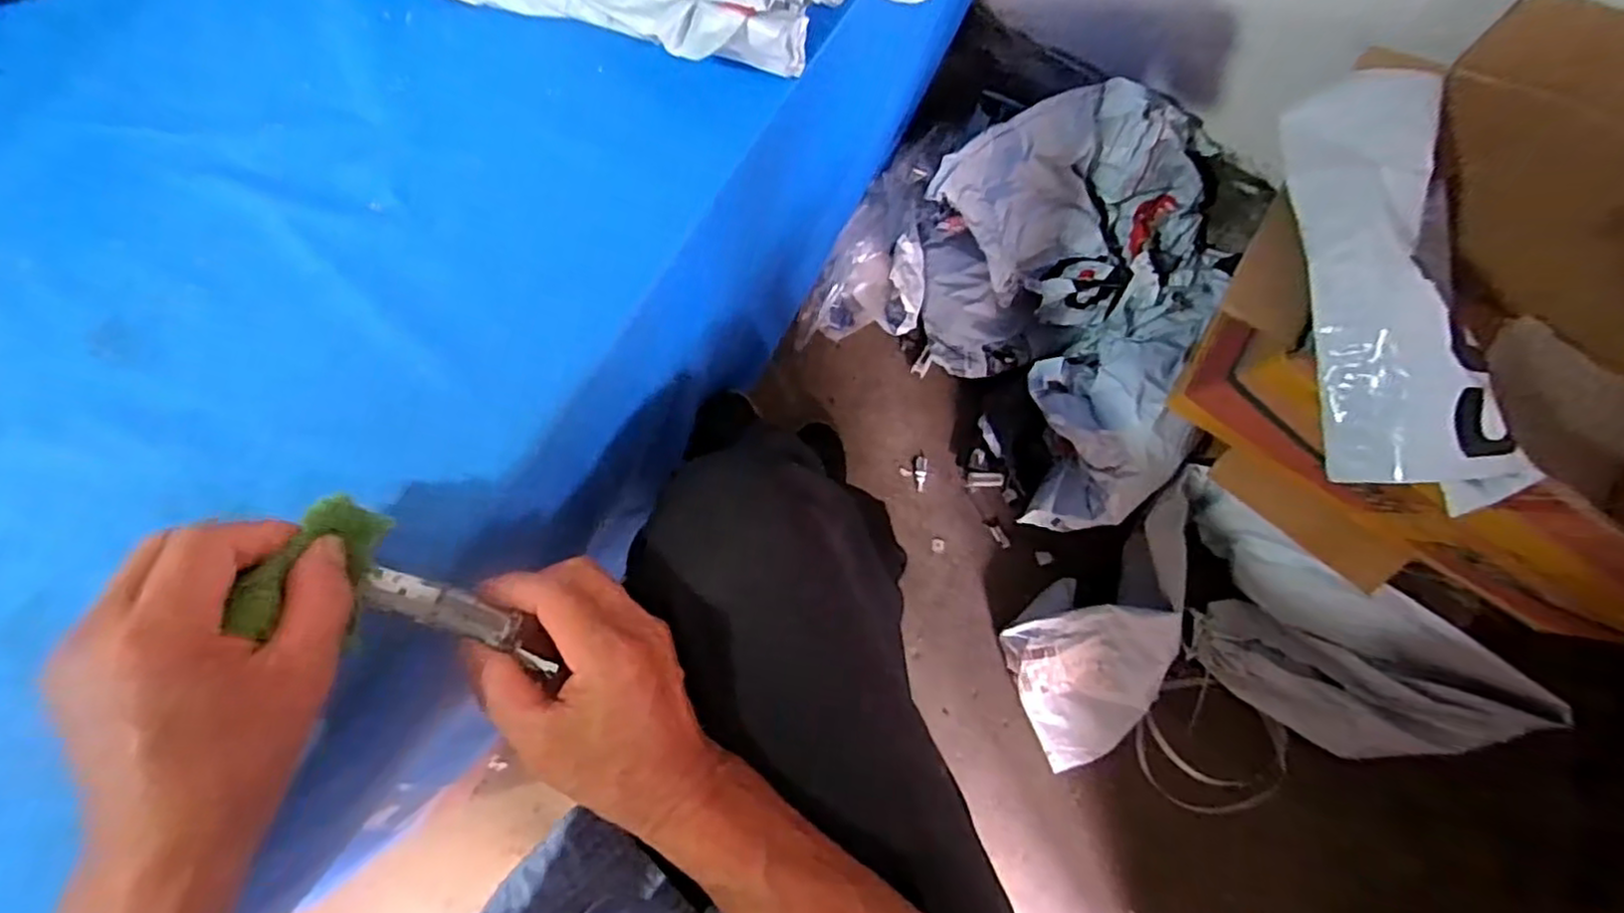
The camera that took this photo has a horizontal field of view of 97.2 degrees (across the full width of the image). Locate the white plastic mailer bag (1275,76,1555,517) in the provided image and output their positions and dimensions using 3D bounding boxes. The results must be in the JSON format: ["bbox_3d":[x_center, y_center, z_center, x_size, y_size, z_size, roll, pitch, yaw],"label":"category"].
[{"bbox_3d":[0.418,-0.141,0.504,0.135,0.061,0.349,4,78,1],"label":"white plastic mailer bag"}]

